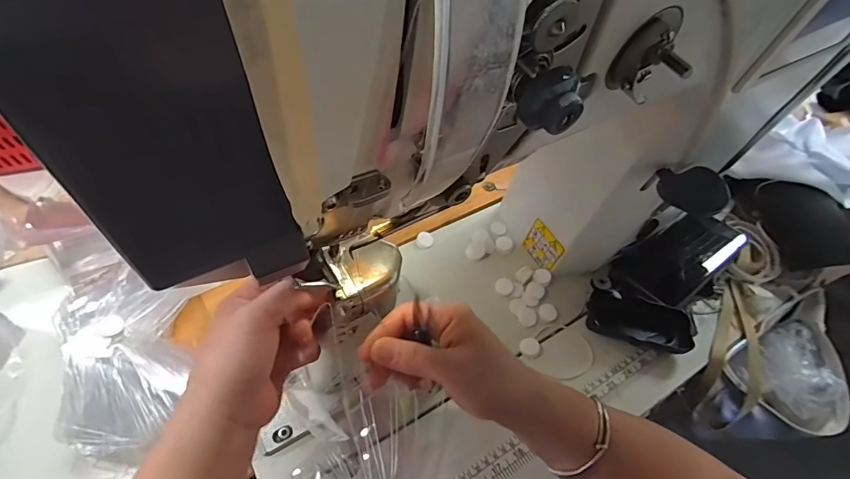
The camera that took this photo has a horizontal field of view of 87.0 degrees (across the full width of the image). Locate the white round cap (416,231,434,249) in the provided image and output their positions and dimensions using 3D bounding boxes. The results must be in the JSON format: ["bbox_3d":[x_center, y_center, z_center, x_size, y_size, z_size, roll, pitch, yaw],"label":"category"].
[{"bbox_3d":[0.000,0.000,0.551,0.020,0.007,0.021,2,51,-3],"label":"white round cap"}]

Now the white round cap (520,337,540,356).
[{"bbox_3d":[0.115,0.117,0.490,0.019,0.012,0.019,2,51,-3],"label":"white round cap"}]

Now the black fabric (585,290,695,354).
[{"bbox_3d":[0.241,0.090,0.508,0.108,0.026,0.052,20,52,11],"label":"black fabric"}]

